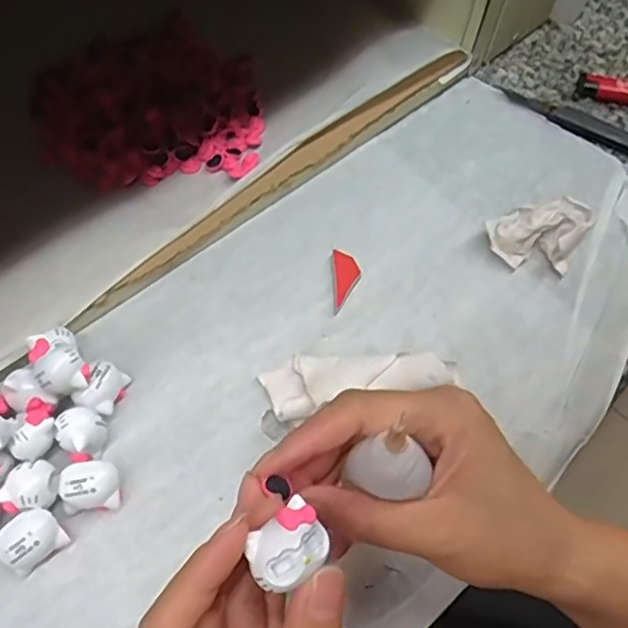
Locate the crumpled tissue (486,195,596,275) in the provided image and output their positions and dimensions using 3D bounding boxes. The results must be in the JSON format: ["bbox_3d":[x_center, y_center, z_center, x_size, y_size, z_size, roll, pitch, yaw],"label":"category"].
[{"bbox_3d":[0.131,-0.047,0.382,0.059,0.022,0.039,1,59,-6],"label":"crumpled tissue"}]

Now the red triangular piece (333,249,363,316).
[{"bbox_3d":[0.019,-0.019,0.368,0.016,0.004,0.040,2,59,-5],"label":"red triangular piece"}]

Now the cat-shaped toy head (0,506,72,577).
[{"bbox_3d":[-0.119,0.094,0.275,0.021,0.018,0.024,42,64,17],"label":"cat-shaped toy head"}]

